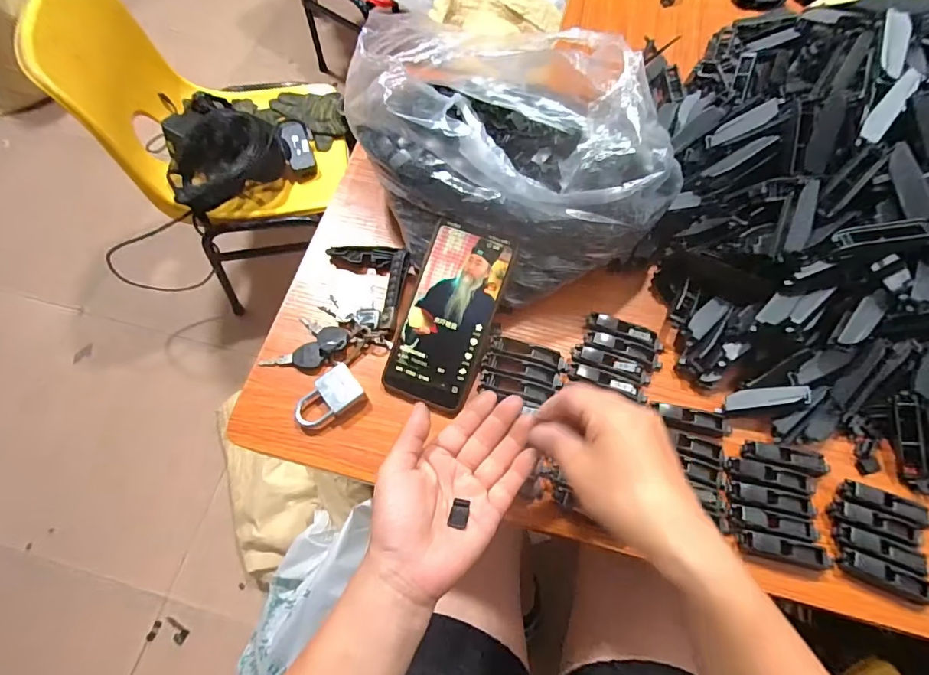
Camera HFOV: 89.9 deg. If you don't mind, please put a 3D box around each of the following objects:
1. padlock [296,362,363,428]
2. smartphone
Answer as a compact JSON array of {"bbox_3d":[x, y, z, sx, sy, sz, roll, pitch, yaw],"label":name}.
[{"bbox_3d":[-0.122,0.057,0.420,0.036,0.018,0.062,42,73,16],"label":"padlock"},{"bbox_3d":[-0.013,-0.020,0.424,0.080,0.010,0.165,20,90,8],"label":"smartphone"}]

